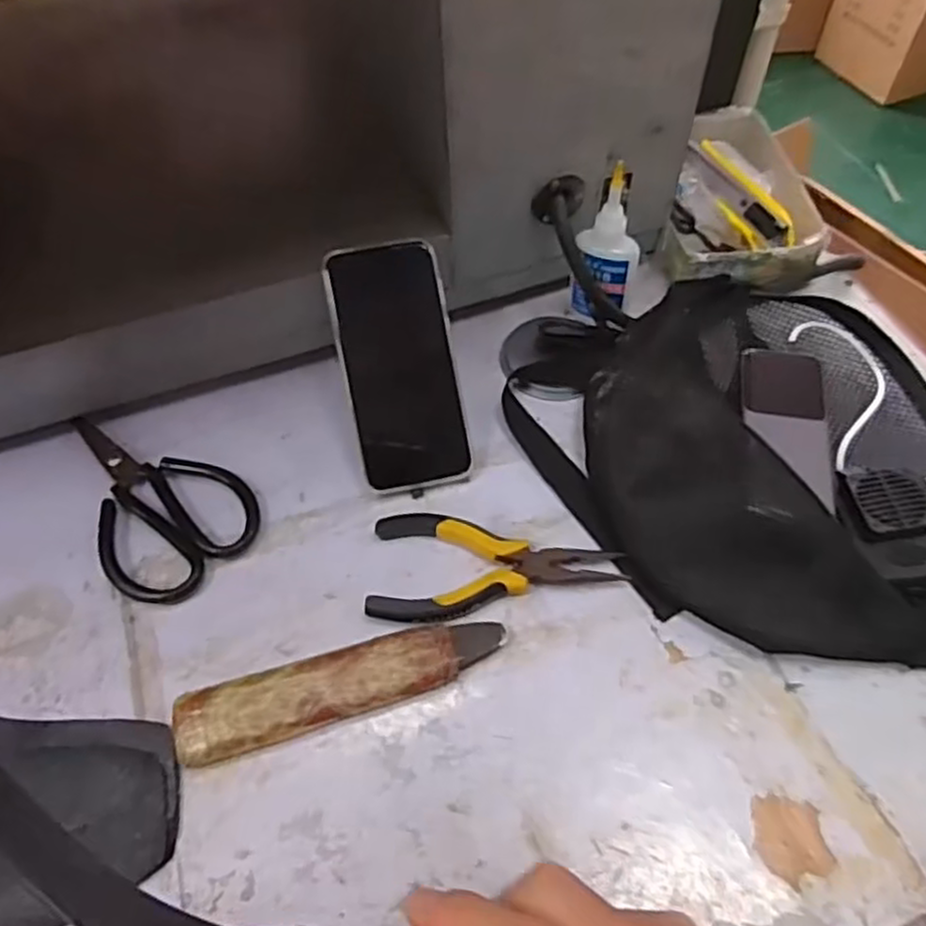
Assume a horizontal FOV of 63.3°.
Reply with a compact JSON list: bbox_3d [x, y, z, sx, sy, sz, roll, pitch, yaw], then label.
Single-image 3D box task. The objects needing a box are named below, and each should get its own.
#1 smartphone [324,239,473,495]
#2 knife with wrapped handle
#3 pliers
[{"bbox_3d":[-0.042,-0.064,0.503,0.074,0.009,0.161,-11,92,-3],"label":"smartphone"},{"bbox_3d":[-0.068,0.126,0.429,0.185,0.018,0.040,-14,57,-8],"label":"knife with wrapped handle"},{"bbox_3d":[0.019,0.069,0.462,0.152,0.011,0.070,6,56,5],"label":"pliers"}]

